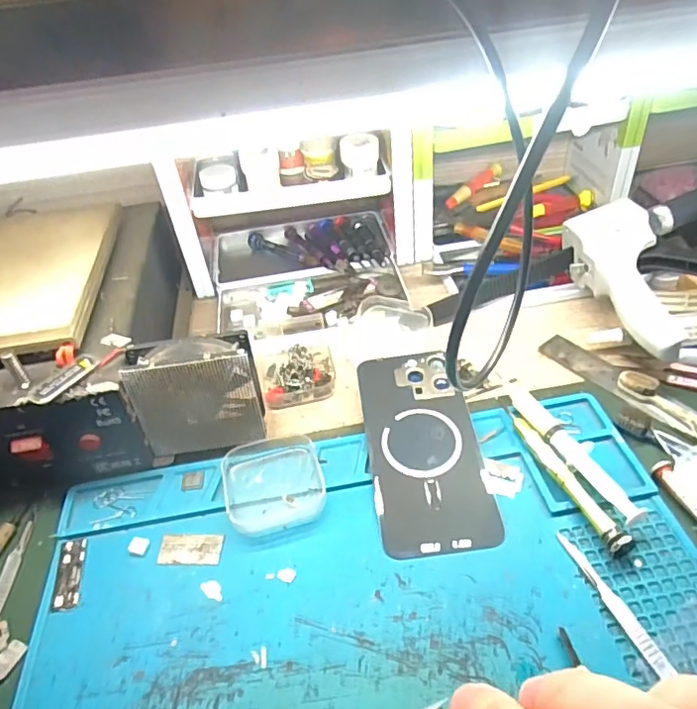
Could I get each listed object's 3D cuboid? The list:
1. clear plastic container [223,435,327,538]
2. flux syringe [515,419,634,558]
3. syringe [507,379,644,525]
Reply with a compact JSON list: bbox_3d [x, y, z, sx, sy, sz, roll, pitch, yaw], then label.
[{"bbox_3d":[-0.050,0.084,0.364,0.061,0.016,0.065,-14,43,-8],"label":"clear plastic container"},{"bbox_3d":[0.137,0.077,0.347,0.016,0.013,0.106,-19,44,-13],"label":"flux syringe"},{"bbox_3d":[0.143,0.059,0.365,0.019,0.014,0.128,-20,44,-14],"label":"syringe"}]

